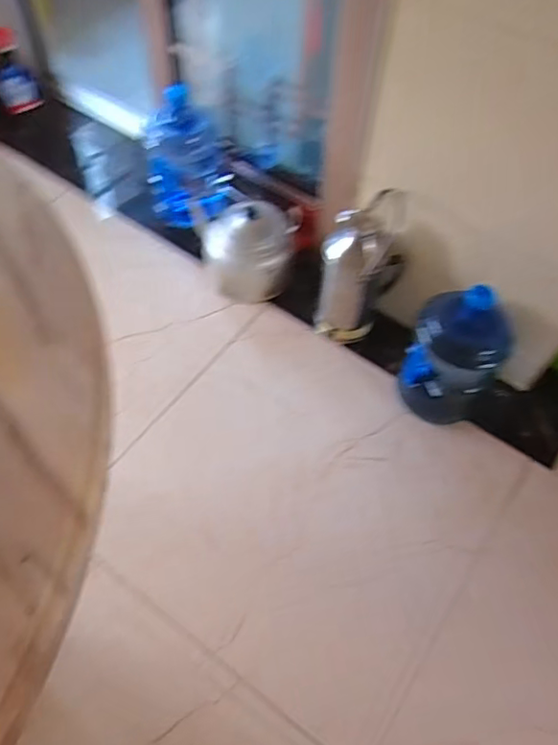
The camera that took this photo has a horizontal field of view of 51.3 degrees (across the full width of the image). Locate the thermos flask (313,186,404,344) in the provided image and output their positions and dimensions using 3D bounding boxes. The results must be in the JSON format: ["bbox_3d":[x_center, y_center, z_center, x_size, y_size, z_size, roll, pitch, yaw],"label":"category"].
[{"bbox_3d":[0.197,-0.229,1.420,0.177,0.392,0.117,0,56,-4],"label":"thermos flask"}]

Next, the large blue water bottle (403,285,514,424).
[{"bbox_3d":[0.408,-0.038,1.344,0.212,0.363,0.185,29,63,15],"label":"large blue water bottle"}]

